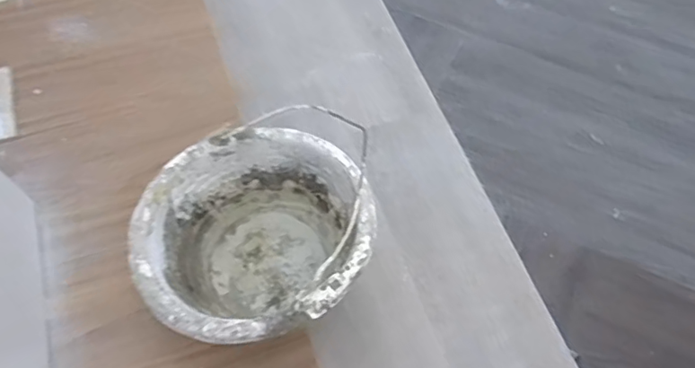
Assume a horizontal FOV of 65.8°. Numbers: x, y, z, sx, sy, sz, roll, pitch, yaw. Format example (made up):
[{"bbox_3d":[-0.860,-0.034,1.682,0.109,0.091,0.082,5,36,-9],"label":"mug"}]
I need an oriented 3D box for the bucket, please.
[{"bbox_3d":[-0.102,0.081,0.644,0.238,0.170,0.244,1,60,-1],"label":"bucket"}]

